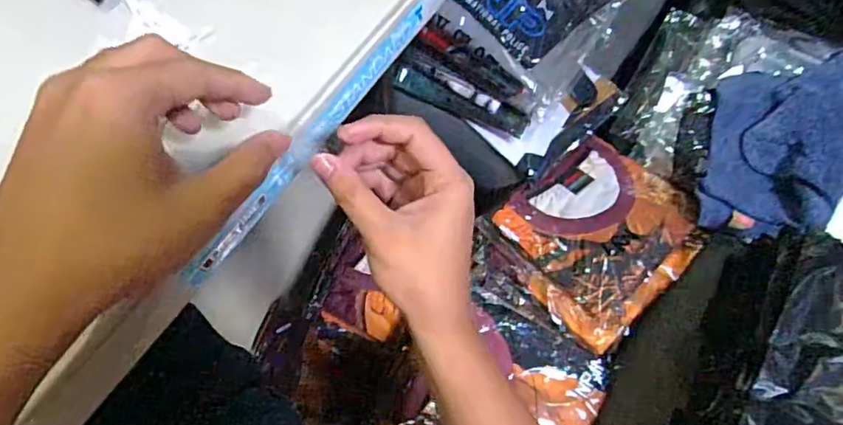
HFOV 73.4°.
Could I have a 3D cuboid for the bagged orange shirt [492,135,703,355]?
[{"bbox_3d":[0.221,0.021,0.702,0.229,0.044,0.205,-41,76,-17],"label":"bagged orange shirt"}]

